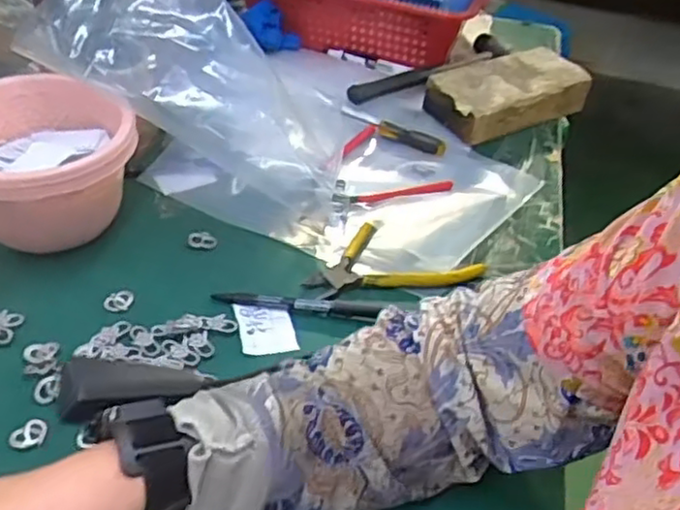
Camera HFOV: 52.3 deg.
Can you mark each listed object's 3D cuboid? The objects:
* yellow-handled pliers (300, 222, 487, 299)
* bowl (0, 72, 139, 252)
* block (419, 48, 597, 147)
[{"bbox_3d":[0.042,0.001,0.589,0.150,0.015,0.073,-6,42,-14],"label":"yellow-handled pliers"},{"bbox_3d":[-0.245,-0.067,0.569,0.147,0.101,0.143,-18,46,-25],"label":"bowl"},{"bbox_3d":[0.197,-0.189,0.807,0.196,0.044,0.099,-17,46,-25],"label":"block"}]

